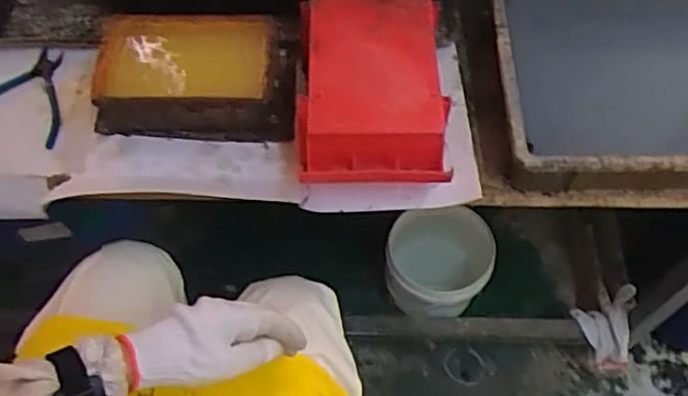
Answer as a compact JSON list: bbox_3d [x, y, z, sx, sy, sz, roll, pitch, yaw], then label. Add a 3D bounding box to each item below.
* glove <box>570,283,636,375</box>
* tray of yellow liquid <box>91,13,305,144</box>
[{"bbox_3d":[0.526,0.262,1.331,0.115,0.058,0.178,10,59,6],"label":"glove"},{"bbox_3d":[-0.170,-0.144,0.771,0.229,0.072,0.140,2,58,1],"label":"tray of yellow liquid"}]

